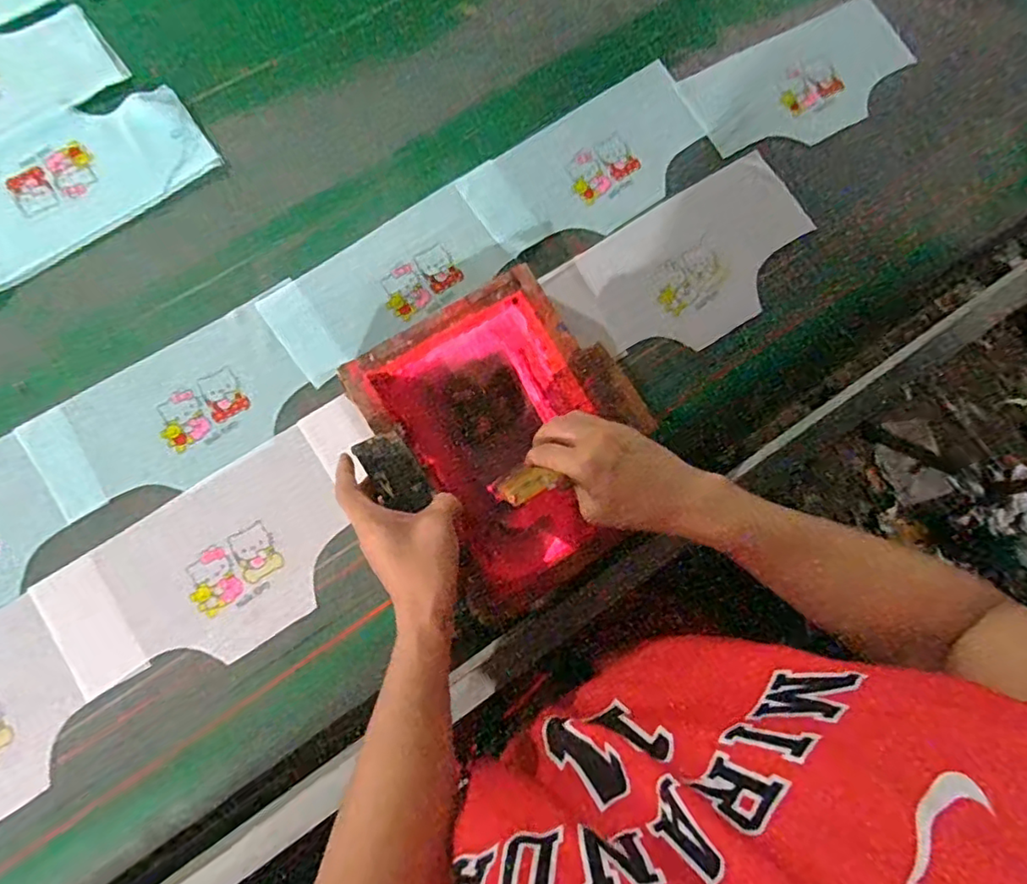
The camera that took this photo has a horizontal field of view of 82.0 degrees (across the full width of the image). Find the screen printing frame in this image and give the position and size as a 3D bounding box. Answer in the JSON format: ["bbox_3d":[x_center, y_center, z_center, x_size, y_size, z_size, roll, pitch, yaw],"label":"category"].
[{"bbox_3d":[0.002,-0.004,0.547,0.213,0.046,0.265,-33,90,-6],"label":"screen printing frame"}]

